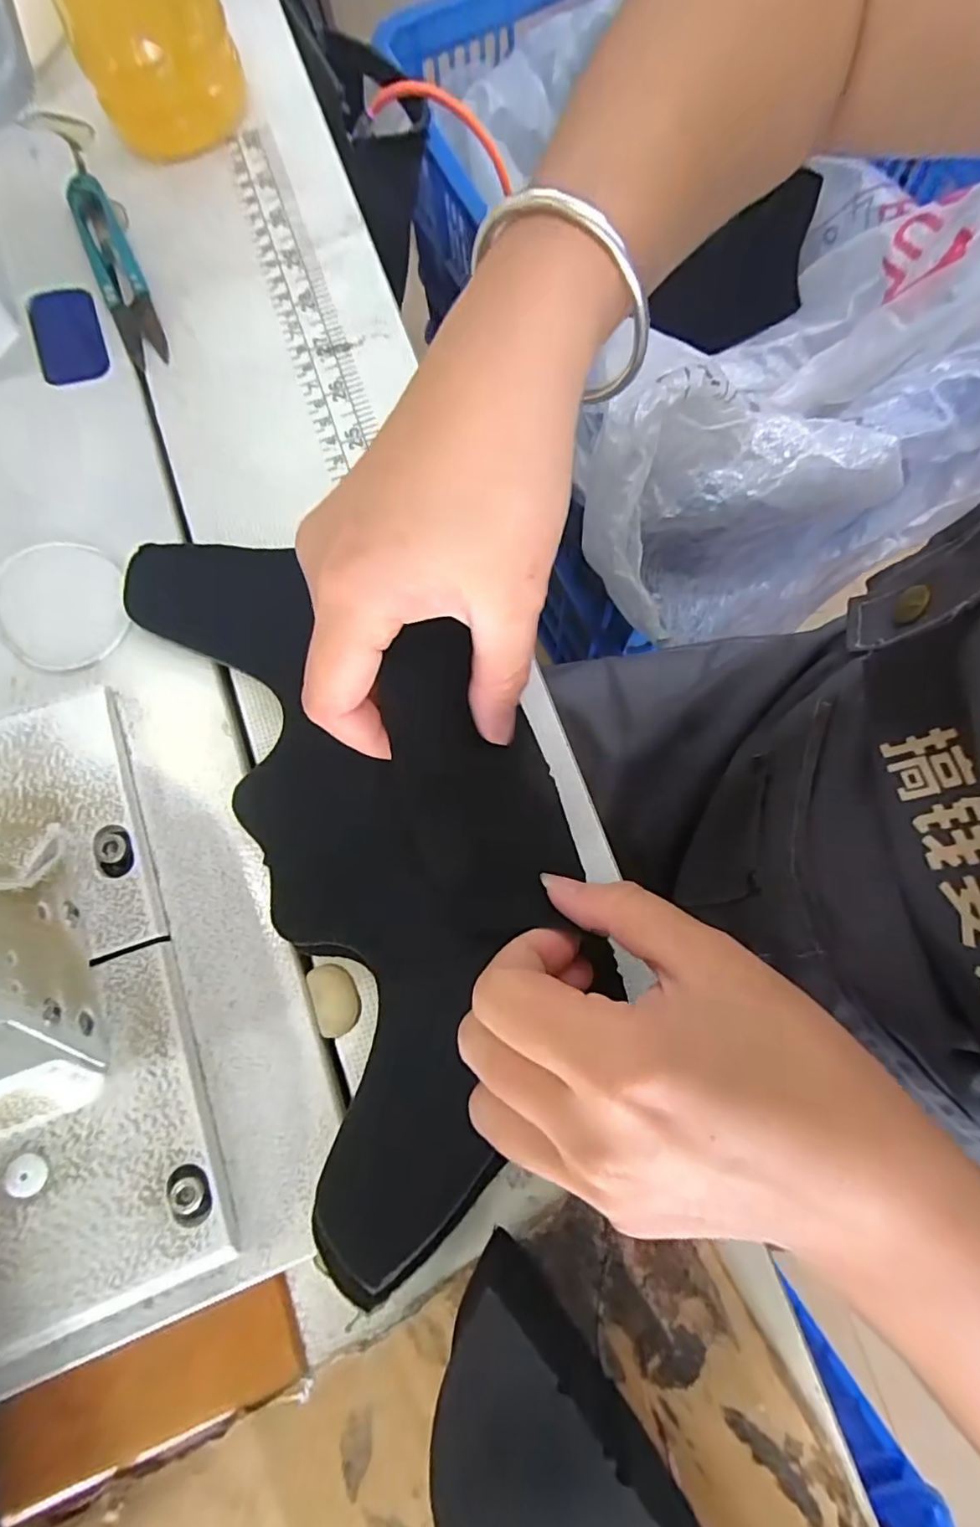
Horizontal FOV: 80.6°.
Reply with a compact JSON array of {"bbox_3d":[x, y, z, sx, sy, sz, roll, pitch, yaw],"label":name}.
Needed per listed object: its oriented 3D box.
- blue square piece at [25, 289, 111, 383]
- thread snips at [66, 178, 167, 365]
[{"bbox_3d":[-0.190,-0.193,0.259,0.030,0.004,0.052,-20,78,-3],"label":"blue square piece"},{"bbox_3d":[-0.172,-0.228,0.265,0.019,0.009,0.104,-24,78,-4],"label":"thread snips"}]

